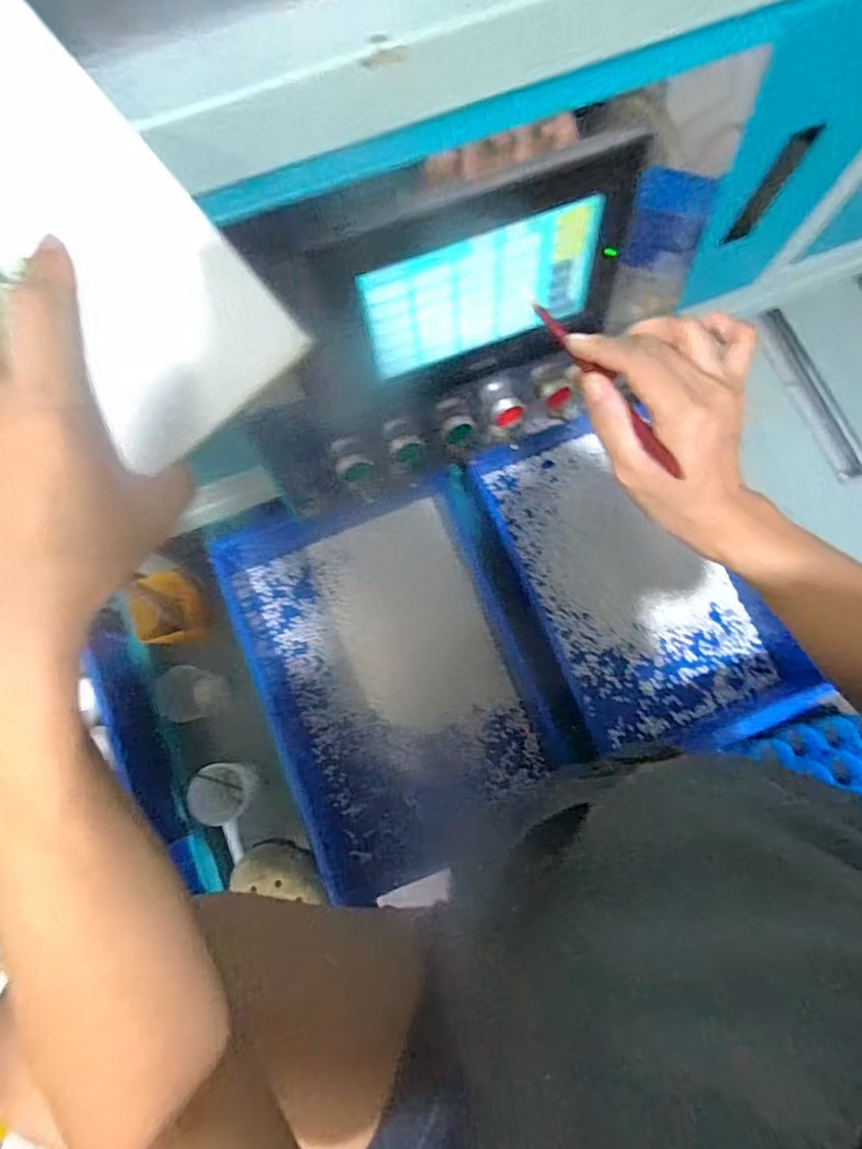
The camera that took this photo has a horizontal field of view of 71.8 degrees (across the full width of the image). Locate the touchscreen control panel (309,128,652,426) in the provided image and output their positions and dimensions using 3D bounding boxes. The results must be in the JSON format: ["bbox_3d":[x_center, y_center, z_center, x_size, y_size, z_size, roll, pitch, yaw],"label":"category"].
[{"bbox_3d":[0.034,-0.199,0.382,0.172,0.113,0.040,-22,66,-4],"label":"touchscreen control panel"}]

